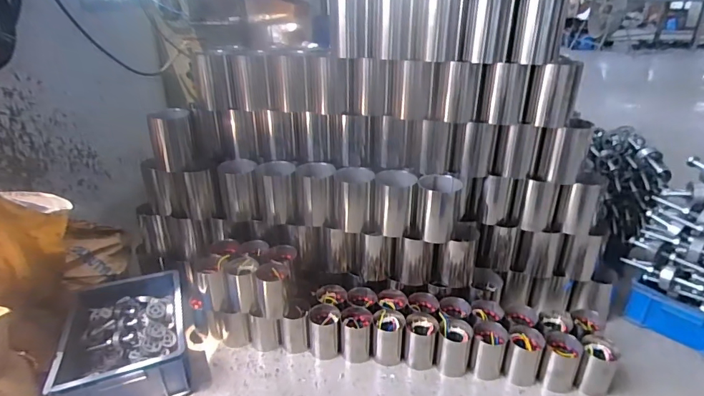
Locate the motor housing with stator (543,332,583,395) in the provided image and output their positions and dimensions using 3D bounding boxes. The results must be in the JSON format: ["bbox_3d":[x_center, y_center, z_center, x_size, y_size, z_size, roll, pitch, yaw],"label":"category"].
[{"bbox_3d":[0.558,0.444,1.146,0.086,0.131,0.088,12,28,26],"label":"motor housing with stator"}]

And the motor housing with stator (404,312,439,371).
[{"bbox_3d":[0.197,0.411,1.224,0.090,0.127,0.108,4,26,13],"label":"motor housing with stator"}]

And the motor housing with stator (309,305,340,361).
[{"bbox_3d":[-0.077,0.385,1.226,0.088,0.130,0.084,-2,25,-1],"label":"motor housing with stator"}]

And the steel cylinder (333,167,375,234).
[{"bbox_3d":[0.005,0.001,1.293,0.111,0.180,0.104,2,26,8],"label":"steel cylinder"}]

